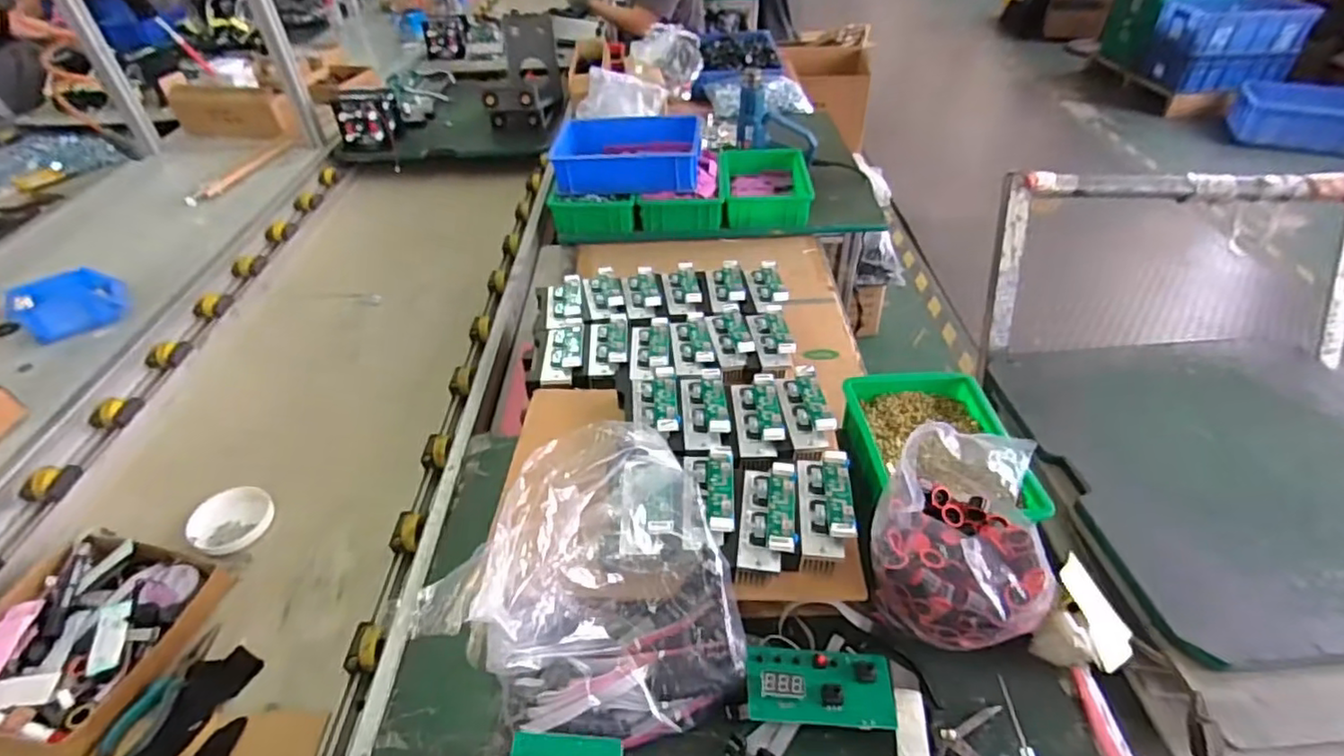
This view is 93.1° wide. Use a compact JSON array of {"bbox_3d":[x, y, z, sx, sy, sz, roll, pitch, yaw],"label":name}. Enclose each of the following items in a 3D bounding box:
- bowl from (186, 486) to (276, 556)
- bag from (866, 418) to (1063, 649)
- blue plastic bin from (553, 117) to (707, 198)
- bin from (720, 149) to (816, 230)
[{"bbox_3d":[-0.608,0.193,0.880,0.101,0.024,0.099,-1,42,1],"label":"bowl"},{"bbox_3d":[0.299,0.161,0.644,0.166,0.175,0.195,31,52,31],"label":"bag"},{"bbox_3d":[-0.089,-0.480,1.334,0.295,0.090,0.242,1,42,4],"label":"blue plastic bin"},{"bbox_3d":[0.198,-0.404,1.357,0.186,0.074,0.228,0,42,2],"label":"bin"}]

